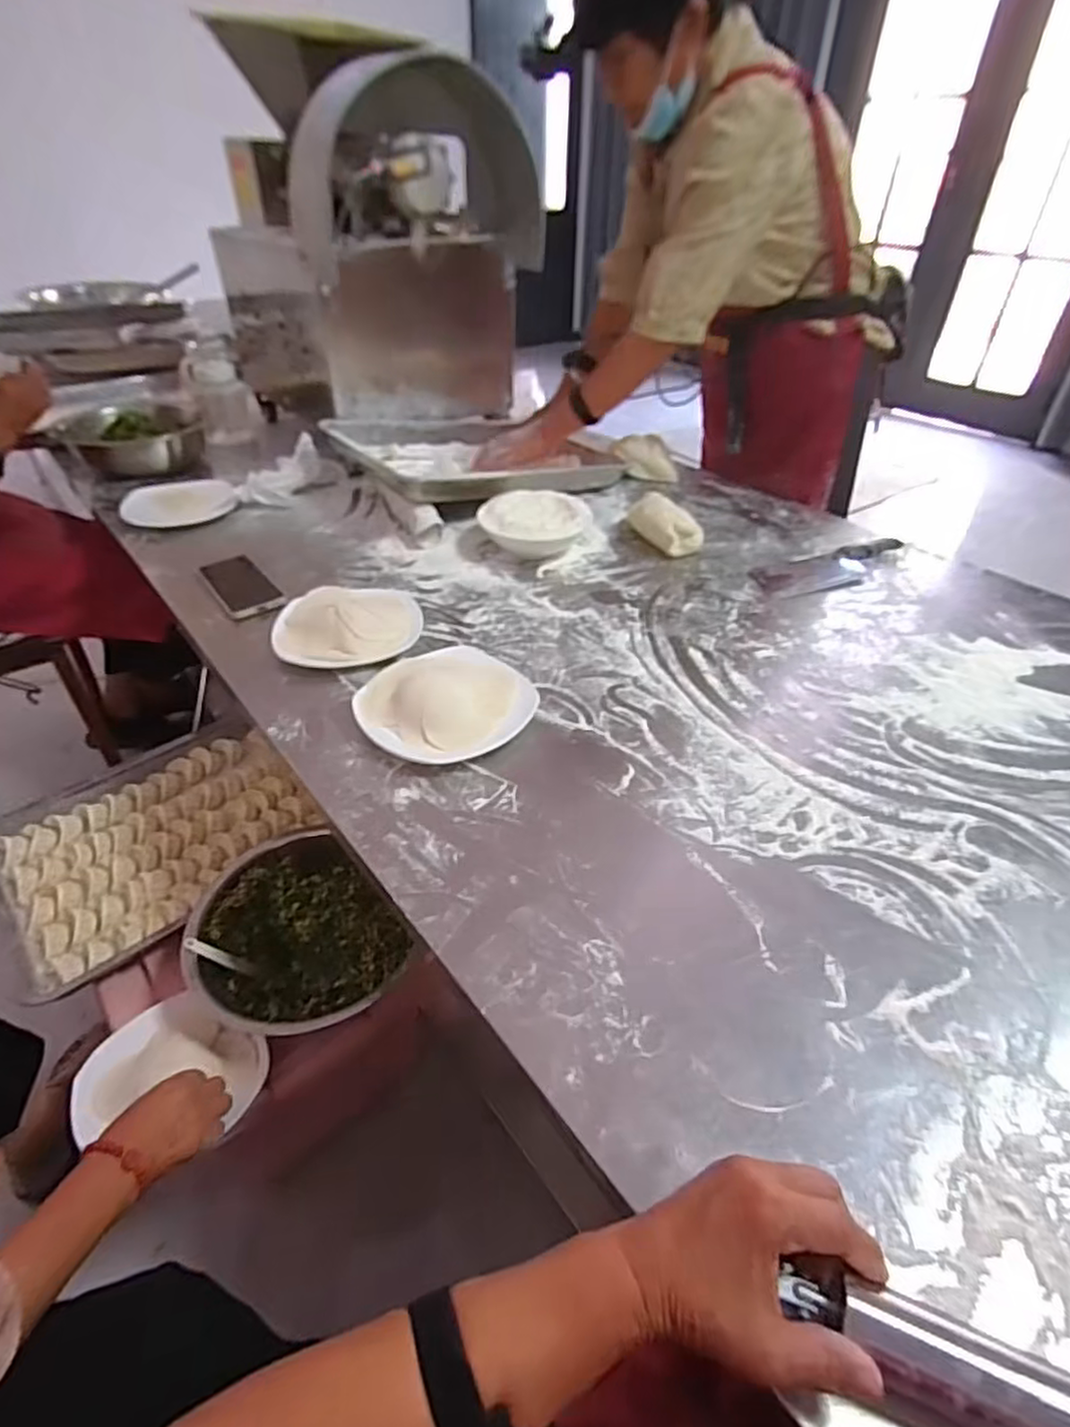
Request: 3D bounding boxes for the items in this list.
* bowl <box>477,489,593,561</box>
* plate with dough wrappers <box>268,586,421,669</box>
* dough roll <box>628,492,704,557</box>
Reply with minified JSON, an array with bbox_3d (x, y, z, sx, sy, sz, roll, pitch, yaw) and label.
[{"bbox_3d":[0.002,-0.289,1.031,0.167,0.057,0.139,-2,39,-4],"label":"bowl"},{"bbox_3d":[-0.237,-0.111,0.832,0.178,0.046,0.141,-2,42,-4],"label":"plate with dough wrappers"},{"bbox_3d":[0.207,-0.297,1.046,0.077,0.065,0.130,-10,40,-13],"label":"dough roll"}]

